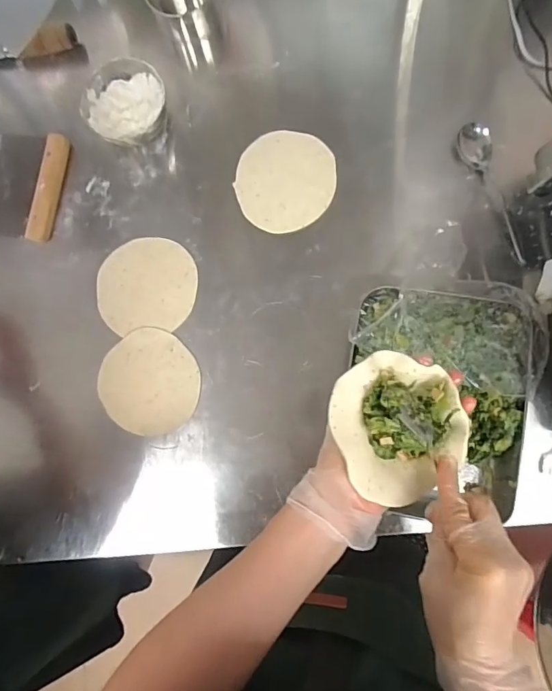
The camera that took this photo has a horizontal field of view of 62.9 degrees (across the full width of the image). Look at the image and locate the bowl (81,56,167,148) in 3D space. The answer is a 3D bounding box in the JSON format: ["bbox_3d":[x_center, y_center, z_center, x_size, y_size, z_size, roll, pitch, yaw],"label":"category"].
[{"bbox_3d":[-0.198,-0.320,0.599,0.106,0.043,0.100,-1,82,5],"label":"bowl"}]

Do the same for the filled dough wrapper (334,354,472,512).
[{"bbox_3d":[0.103,0.069,0.373,0.102,0.042,0.121,-21,86,3],"label":"filled dough wrapper"}]

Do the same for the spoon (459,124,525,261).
[{"bbox_3d":[0.268,-0.188,0.566,0.038,0.024,0.181,-16,81,3],"label":"spoon"}]

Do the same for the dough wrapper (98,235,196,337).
[{"bbox_3d":[-0.172,-0.080,0.600,0.132,0.009,0.124,-1,85,6],"label":"dough wrapper"}]

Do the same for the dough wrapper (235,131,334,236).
[{"bbox_3d":[0.013,-0.220,0.600,0.130,0.005,0.130,0,86,5],"label":"dough wrapper"}]

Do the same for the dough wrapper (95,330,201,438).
[{"bbox_3d":[-0.160,0.048,0.579,0.127,0.006,0.123,0,84,-1],"label":"dough wrapper"}]

